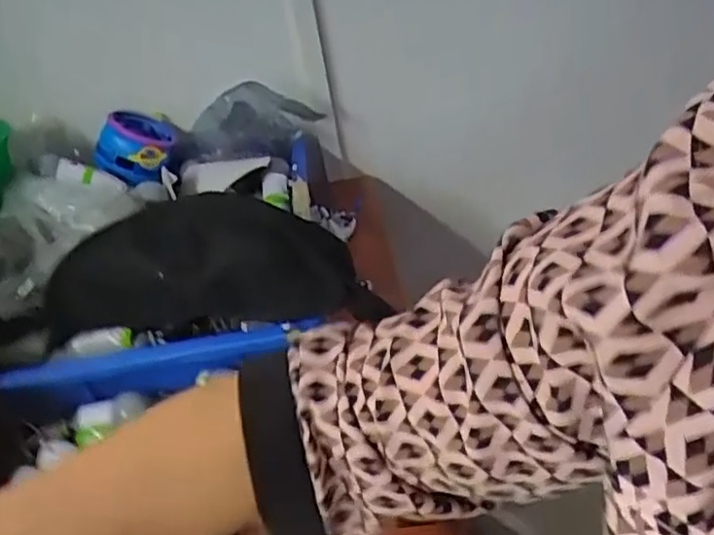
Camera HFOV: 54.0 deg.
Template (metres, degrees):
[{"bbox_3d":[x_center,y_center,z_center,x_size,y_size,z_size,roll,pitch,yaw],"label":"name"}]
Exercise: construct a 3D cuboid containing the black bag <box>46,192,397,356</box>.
[{"bbox_3d":[-0.135,0.002,0.593,0.290,0.111,0.068,-1,38,11],"label":"black bag"}]

